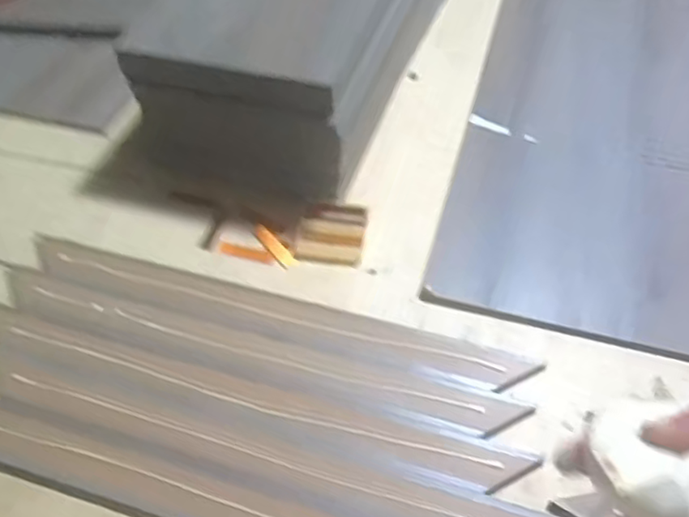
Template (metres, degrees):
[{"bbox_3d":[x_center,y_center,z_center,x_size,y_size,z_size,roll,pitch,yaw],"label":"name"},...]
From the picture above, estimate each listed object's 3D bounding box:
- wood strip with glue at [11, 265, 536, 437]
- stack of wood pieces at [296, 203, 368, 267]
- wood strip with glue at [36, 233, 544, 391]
[{"bbox_3d":[-0.092,0.081,0.580,0.486,0.009,0.045,13,51,11],"label":"wood strip with glue"},{"bbox_3d":[-0.014,-0.027,0.669,0.068,0.022,0.066,8,50,7],"label":"stack of wood pieces"},{"bbox_3d":[-0.076,0.044,0.611,0.488,0.010,0.056,13,51,11],"label":"wood strip with glue"}]

